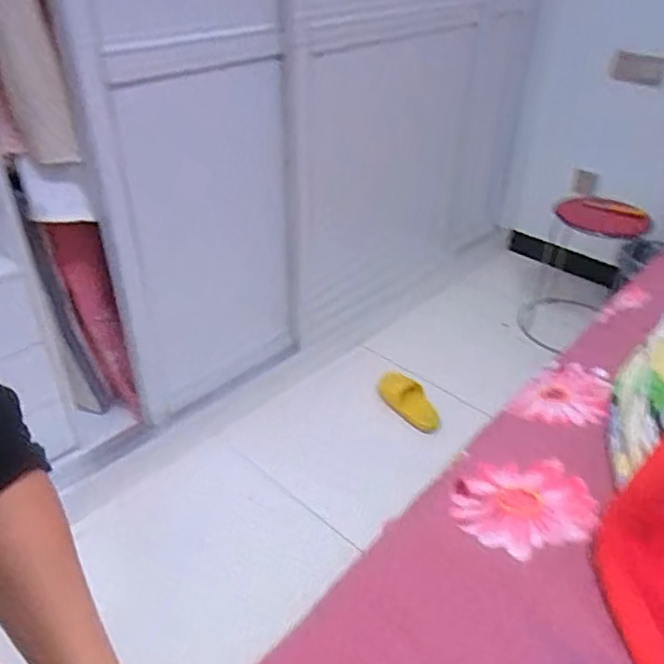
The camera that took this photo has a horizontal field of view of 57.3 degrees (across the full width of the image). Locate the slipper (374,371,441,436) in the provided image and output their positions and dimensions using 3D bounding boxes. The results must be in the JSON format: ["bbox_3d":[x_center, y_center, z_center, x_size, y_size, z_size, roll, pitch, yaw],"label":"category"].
[{"bbox_3d":[0.218,0.191,1.703,0.095,0.057,0.231,-25,56,-31],"label":"slipper"}]

